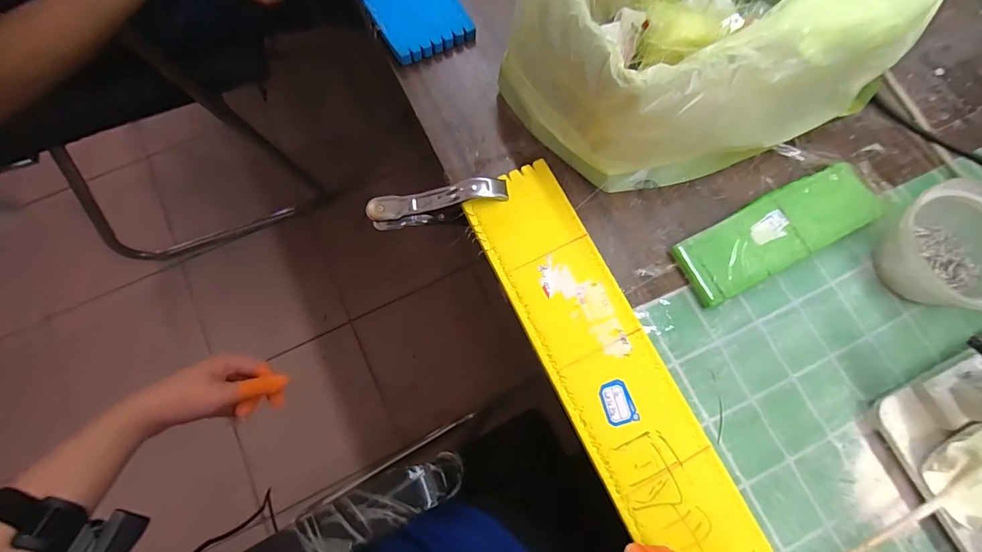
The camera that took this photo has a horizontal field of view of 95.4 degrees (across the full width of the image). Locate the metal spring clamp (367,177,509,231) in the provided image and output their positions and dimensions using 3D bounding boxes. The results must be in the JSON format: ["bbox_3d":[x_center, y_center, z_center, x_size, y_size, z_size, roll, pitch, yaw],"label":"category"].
[{"bbox_3d":[-0.043,-0.061,0.379,0.113,0.037,0.024,-13,75,10],"label":"metal spring clamp"}]

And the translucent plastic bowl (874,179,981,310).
[{"bbox_3d":[0.362,-0.020,0.349,0.089,0.058,0.096,0,75,-1],"label":"translucent plastic bowl"}]

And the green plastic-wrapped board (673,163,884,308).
[{"bbox_3d":[0.239,-0.038,0.372,0.179,0.013,0.057,-27,77,-8],"label":"green plastic-wrapped board"}]

